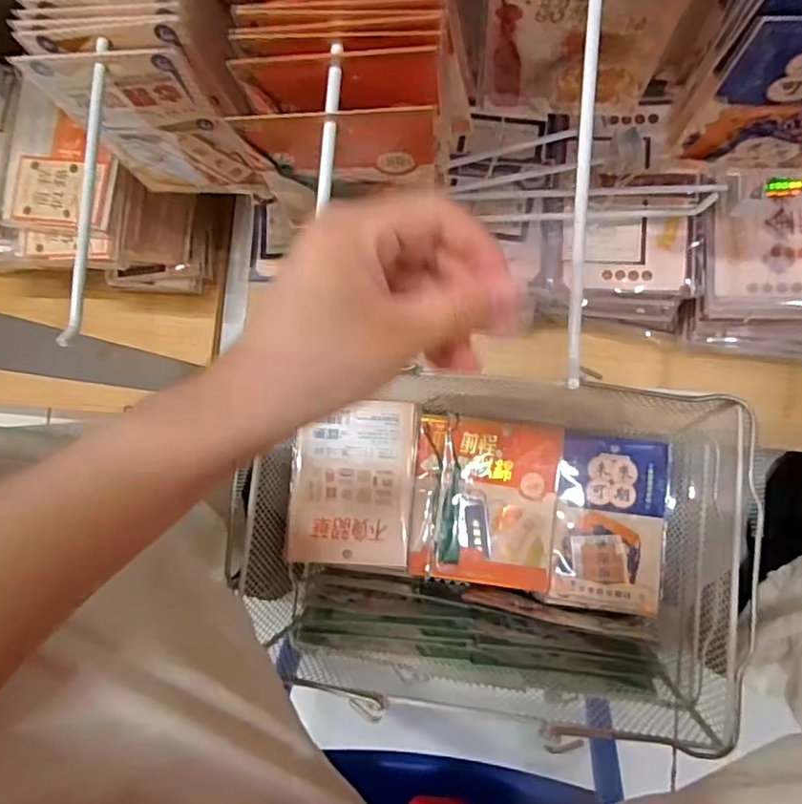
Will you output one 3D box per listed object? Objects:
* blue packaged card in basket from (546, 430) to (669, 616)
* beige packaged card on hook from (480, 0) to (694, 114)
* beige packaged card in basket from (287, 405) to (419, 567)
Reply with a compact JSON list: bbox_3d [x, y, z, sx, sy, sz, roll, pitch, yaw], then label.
[{"bbox_3d":[0.179,0.103,0.527,0.090,0.019,0.146,7,87,7],"label":"blue packaged card in basket"},{"bbox_3d":[0.097,-0.197,0.333,0.100,0.116,0.012,6,87,7],"label":"beige packaged card on hook"},{"bbox_3d":[-0.040,0.068,0.522,0.103,0.014,0.137,4,85,-6],"label":"beige packaged card in basket"}]

